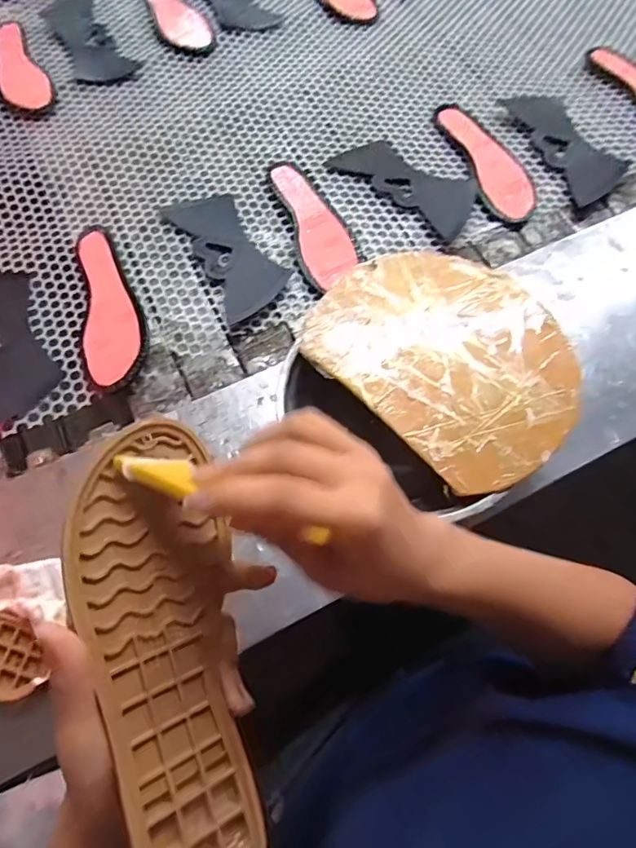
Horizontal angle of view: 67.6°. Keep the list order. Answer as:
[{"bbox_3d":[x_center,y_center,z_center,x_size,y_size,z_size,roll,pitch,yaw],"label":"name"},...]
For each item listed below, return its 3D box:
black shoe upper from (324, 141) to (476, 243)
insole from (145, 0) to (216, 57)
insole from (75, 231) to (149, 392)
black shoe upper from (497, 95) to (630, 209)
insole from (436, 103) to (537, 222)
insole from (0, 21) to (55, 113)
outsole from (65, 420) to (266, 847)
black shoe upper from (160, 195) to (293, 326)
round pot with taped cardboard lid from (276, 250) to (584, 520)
[{"bbox_3d":[0.122,-0.325,0.635,0.205,0.017,0.093,42,73,14],"label":"black shoe upper"},{"bbox_3d":[-0.234,-0.680,0.775,0.078,0.013,0.233,-20,70,-9],"label":"insole"},{"bbox_3d":[-0.253,-0.139,0.554,0.075,0.019,0.221,-23,71,-10],"label":"insole"},{"bbox_3d":[0.353,-0.397,0.666,0.092,0.017,0.230,-14,70,-7],"label":"black shoe upper"},{"bbox_3d":[0.236,-0.369,0.656,0.074,0.015,0.228,-14,70,-7],"label":"insole"},{"bbox_3d":[-0.459,-0.546,0.722,0.072,0.005,0.216,-25,71,-10],"label":"insole"},{"bbox_3d":[-0.077,0.113,0.242,0.076,0.010,0.232,-5,71,-35],"label":"outsole"},{"bbox_3d":[-0.113,-0.219,0.594,0.090,0.010,0.199,-31,72,-12],"label":"black shoe upper"},{"bbox_3d":[0.106,-0.047,0.452,0.235,0.080,0.228,0,68,0],"label":"round pot with taped cardboard lid"}]

